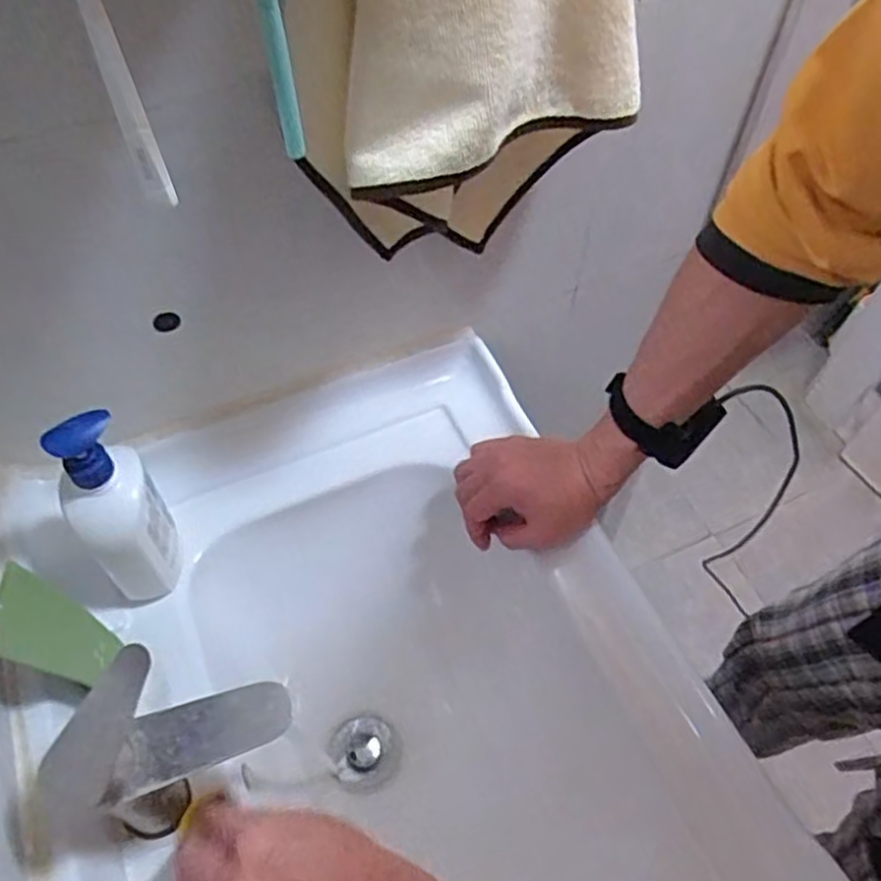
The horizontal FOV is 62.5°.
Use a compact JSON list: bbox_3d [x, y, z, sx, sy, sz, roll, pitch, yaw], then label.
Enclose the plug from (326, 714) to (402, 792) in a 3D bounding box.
[{"bbox_3d":[-0.070,0.290,0.676,0.065,0.019,0.061,0,55,-1],"label":"plug"}]

